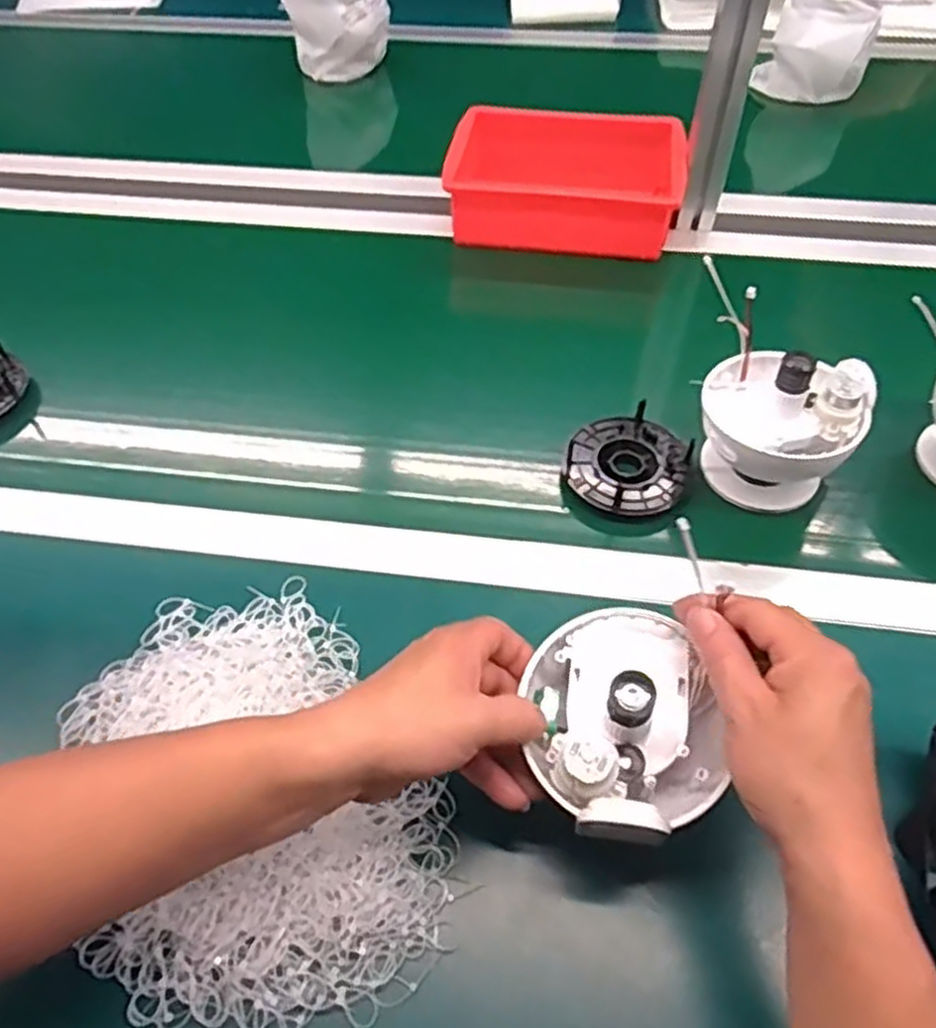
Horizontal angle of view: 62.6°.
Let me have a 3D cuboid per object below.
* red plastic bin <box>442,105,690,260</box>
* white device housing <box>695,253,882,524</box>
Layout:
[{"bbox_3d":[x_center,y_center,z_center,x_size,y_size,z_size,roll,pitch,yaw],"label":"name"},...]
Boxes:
[{"bbox_3d":[0.107,-0.365,0.850,0.244,0.081,0.175,8,54,8],"label":"red plastic bin"},{"bbox_3d":[0.232,-0.078,0.600,0.133,0.120,0.118,16,56,14],"label":"white device housing"}]

